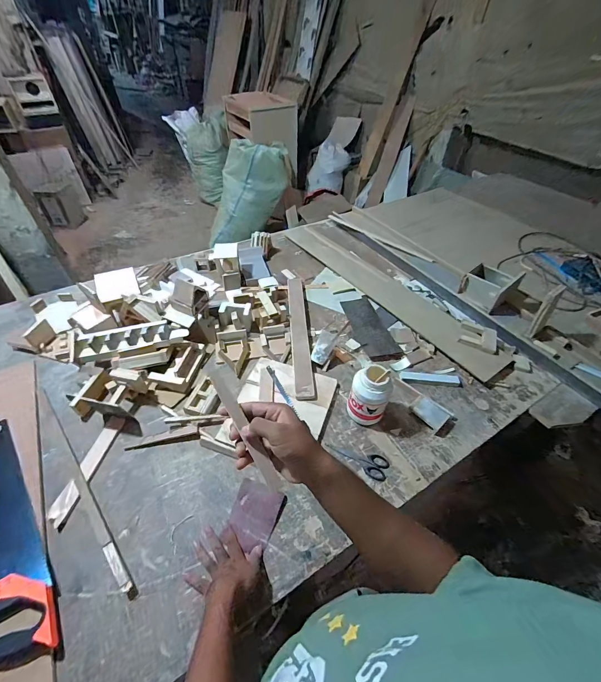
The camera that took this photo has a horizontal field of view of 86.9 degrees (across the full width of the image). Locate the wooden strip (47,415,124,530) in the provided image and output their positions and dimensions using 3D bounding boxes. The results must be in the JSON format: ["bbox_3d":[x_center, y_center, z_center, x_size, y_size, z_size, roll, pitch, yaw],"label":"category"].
[{"bbox_3d":[-0.485,0.287,0.729,0.046,0.007,0.249,7,48,5],"label":"wooden strip"}]

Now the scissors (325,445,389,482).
[{"bbox_3d":[0.135,0.283,0.764,0.149,0.006,0.056,19,50,15],"label":"scissors"}]

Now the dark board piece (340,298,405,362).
[{"bbox_3d":[0.236,-0.043,1.068,0.115,0.017,0.288,-10,49,-11],"label":"dark board piece"}]

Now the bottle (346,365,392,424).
[{"bbox_3d":[0.167,0.140,0.785,0.091,0.164,0.076,16,49,12],"label":"bottle"}]

